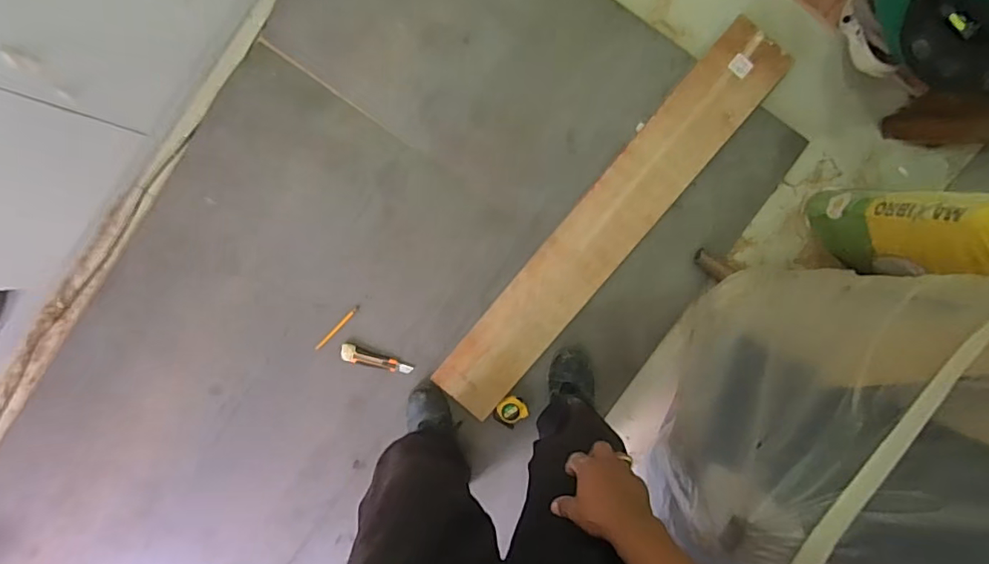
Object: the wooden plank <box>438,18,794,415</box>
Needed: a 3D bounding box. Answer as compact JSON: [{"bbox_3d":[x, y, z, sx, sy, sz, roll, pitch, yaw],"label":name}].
[{"bbox_3d":[0.266,-0.133,1.268,0.162,0.024,1.108,40,96,-6],"label":"wooden plank"}]

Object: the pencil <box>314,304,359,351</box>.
[{"bbox_3d":[-0.396,0.115,1.320,0.154,0.008,0.013,-44,92,4],"label":"pencil"}]

